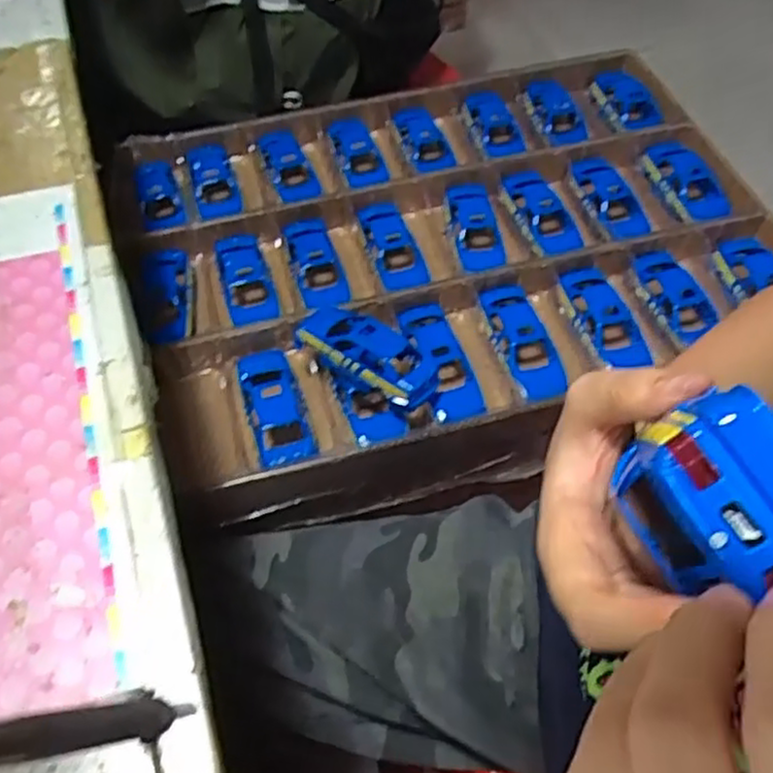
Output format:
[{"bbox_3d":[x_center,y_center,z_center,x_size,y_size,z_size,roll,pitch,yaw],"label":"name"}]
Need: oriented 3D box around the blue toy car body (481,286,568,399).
[{"bbox_3d":[0.124,-0.039,0.662,0.043,0.030,0.130,-11,56,-7],"label":"blue toy car body"}]

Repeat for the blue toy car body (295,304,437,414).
[{"bbox_3d":[-0.017,-0.029,0.617,0.133,0.045,0.058,27,60,18],"label":"blue toy car body"}]

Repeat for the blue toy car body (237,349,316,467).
[{"bbox_3d":[-0.097,0.014,0.623,0.047,0.031,0.127,-14,56,-9],"label":"blue toy car body"}]

